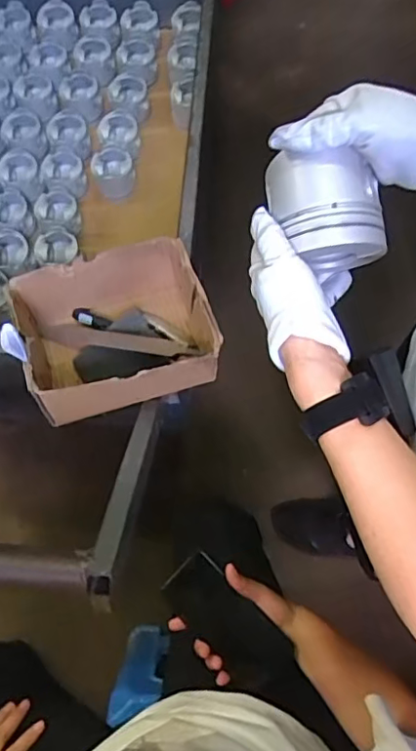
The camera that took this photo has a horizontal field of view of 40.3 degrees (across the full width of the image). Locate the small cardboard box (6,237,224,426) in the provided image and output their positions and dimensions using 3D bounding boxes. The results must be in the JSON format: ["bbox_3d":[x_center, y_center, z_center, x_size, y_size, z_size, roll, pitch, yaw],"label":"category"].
[{"bbox_3d":[-0.103,-0.052,0.645,0.201,0.107,0.163,-17,72,-4],"label":"small cardboard box"}]

